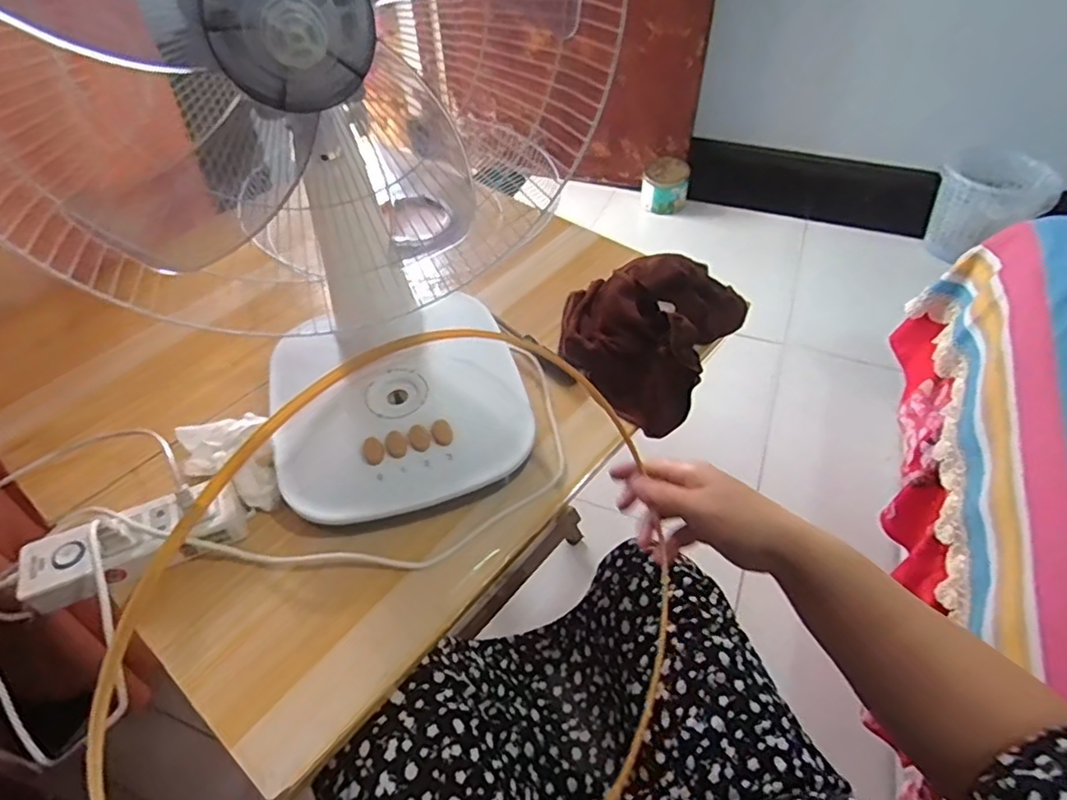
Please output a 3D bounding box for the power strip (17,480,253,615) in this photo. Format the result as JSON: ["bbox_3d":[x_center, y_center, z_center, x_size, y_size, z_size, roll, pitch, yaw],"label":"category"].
[{"bbox_3d":[-0.338,0.122,0.532,0.168,0.038,0.061,-21,50,-16],"label":"power strip"}]

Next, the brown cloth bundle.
[{"bbox_3d":[0.124,-0.092,0.719,0.185,0.091,0.243,24,53,22],"label":"brown cloth bundle"}]

